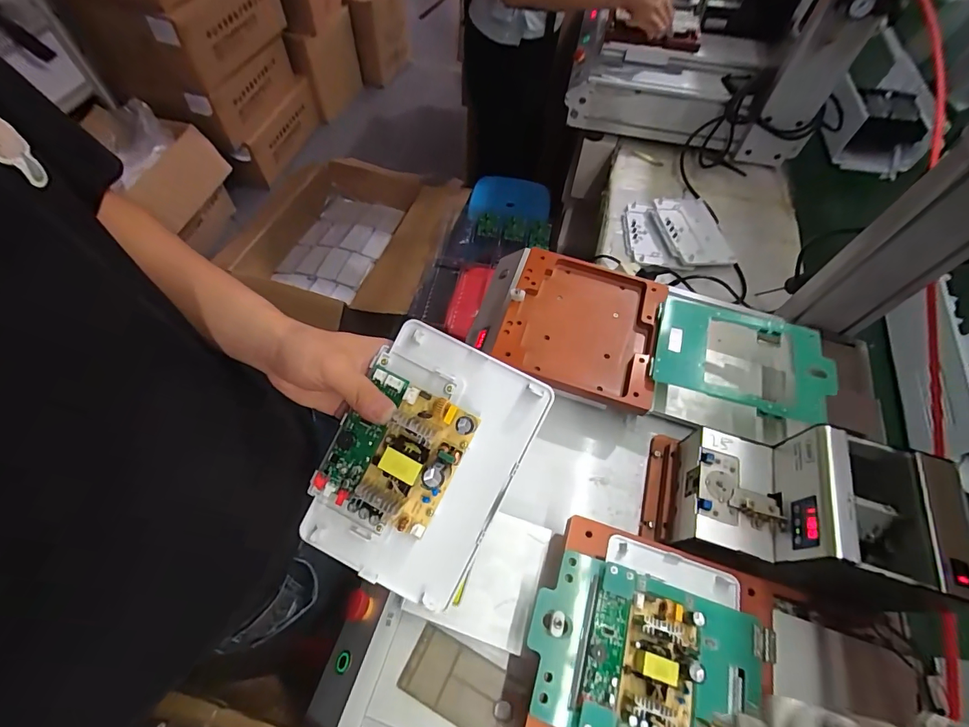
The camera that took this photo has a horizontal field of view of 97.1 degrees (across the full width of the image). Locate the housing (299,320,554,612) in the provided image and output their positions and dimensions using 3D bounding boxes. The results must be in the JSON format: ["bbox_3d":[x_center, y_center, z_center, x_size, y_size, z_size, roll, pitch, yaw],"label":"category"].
[{"bbox_3d":[-0.047,0.073,0.311,0.130,0.034,0.185,26,88,3],"label":"housing"}]

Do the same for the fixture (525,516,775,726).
[{"bbox_3d":[0.146,0.258,0.372,0.202,0.036,0.197,17,62,6],"label":"fixture"}]

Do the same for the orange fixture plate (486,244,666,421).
[{"bbox_3d":[0.130,-0.055,0.570,0.194,0.023,0.210,18,62,6],"label":"orange fixture plate"}]

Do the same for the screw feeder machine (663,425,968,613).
[{"bbox_3d":[0.313,0.141,0.418,0.190,0.114,0.135,18,62,7],"label":"screw feeder machine"}]

